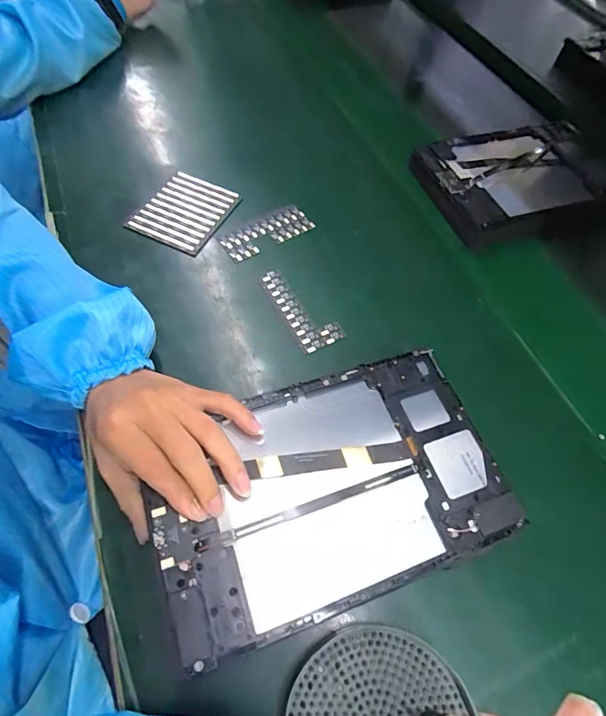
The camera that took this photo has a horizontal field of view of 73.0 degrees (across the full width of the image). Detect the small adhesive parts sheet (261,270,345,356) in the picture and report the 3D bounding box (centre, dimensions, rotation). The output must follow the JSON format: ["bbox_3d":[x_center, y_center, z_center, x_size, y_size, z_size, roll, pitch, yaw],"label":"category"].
[{"bbox_3d":[-0.002,-0.049,0.392,0.040,0.004,0.099,-23,64,-15],"label":"small adhesive parts sheet"}]

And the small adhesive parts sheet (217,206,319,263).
[{"bbox_3d":[-0.038,-0.135,0.442,0.099,0.006,0.037,-31,66,-18],"label":"small adhesive parts sheet"}]

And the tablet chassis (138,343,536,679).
[{"bbox_3d":[0.018,0.086,0.286,0.236,0.014,0.144,-17,62,-12],"label":"tablet chassis"}]

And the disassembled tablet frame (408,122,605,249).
[{"bbox_3d":[0.267,-0.221,0.501,0.241,0.028,0.168,-16,64,-15],"label":"disassembled tablet frame"}]

